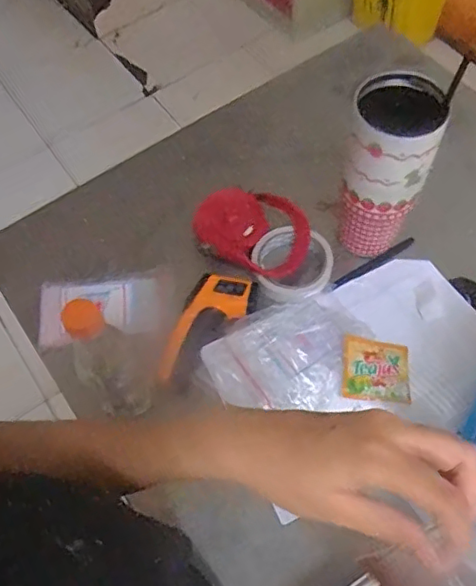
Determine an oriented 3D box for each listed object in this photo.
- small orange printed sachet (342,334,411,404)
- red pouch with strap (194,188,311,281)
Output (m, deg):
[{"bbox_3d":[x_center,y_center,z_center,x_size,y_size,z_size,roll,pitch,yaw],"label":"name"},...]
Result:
[{"bbox_3d":[0.152,0.082,0.640,0.072,0.014,0.072,5,62,7],"label":"small orange printed sachet"},{"bbox_3d":[0.018,-0.074,0.720,0.138,0.045,0.109,-1,61,4],"label":"red pouch with strap"}]

